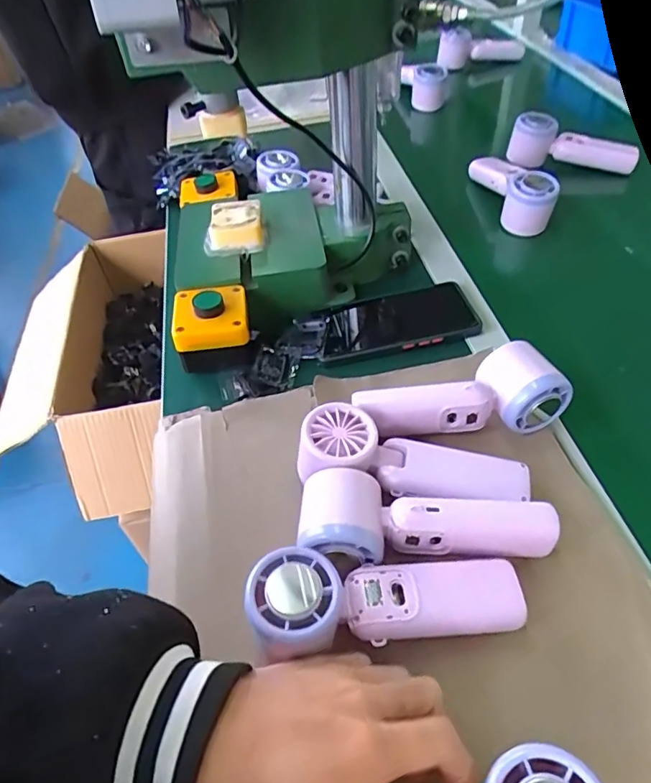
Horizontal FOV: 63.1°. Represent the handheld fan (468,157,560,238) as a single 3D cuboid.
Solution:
[{"bbox_3d":[0.232,-0.256,0.658,0.055,0.058,0.143,-11,48,-3],"label":"handheld fan"}]

